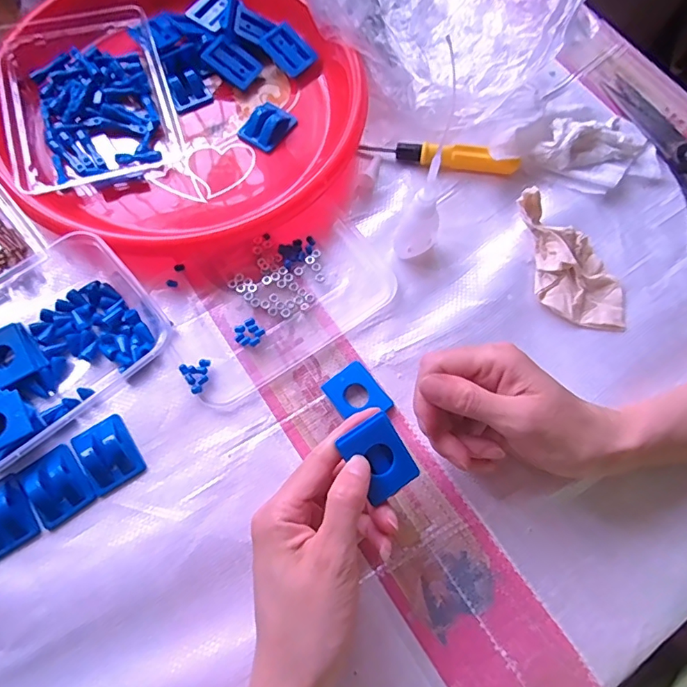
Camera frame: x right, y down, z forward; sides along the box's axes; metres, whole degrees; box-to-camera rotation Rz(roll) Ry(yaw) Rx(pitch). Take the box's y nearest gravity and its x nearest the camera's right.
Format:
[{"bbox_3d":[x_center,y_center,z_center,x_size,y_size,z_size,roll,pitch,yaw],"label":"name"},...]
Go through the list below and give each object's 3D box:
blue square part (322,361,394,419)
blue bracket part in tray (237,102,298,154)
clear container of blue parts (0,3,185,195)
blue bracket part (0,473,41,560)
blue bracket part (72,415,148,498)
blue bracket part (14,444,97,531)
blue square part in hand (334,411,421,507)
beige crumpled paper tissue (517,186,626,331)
[{"bbox_3d":[0.010,0.036,0.345,0.033,0.007,0.041,-38,75,-14],"label":"blue square part"},{"bbox_3d":[-0.064,-0.184,0.415,0.032,0.018,0.043,35,72,11],"label":"blue bracket part in tray"},{"bbox_3d":[-0.209,-0.197,0.405,0.129,0.039,0.171,-18,71,-8],"label":"clear container of blue parts"},{"bbox_3d":[-0.214,0.106,0.308,0.038,0.014,0.046,-33,73,-13],"label":"blue bracket part"},{"bbox_3d":[-0.156,0.071,0.324,0.033,0.016,0.046,-33,73,-13],"label":"blue bracket part"},{"bbox_3d":[-0.184,0.090,0.316,0.035,0.012,0.045,-37,74,-14],"label":"blue bracket part"},{"bbox_3d":[0.021,0.065,0.283,0.030,0.005,0.042,-32,93,-10],"label":"blue square part in hand"},{"bbox_3d":[0.168,-0.061,0.373,0.062,0.017,0.119,-30,85,-12],"label":"beige crumpled paper tissue"}]

